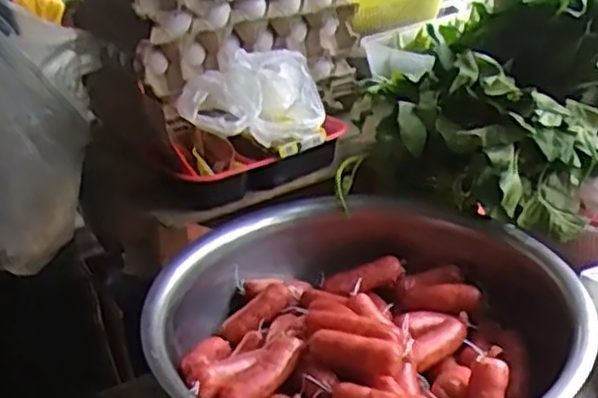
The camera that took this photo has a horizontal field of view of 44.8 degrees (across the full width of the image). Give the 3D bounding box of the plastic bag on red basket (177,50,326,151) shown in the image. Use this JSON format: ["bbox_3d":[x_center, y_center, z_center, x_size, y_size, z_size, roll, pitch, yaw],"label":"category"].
[{"bbox_3d":[-0.048,-0.098,0.754,0.144,0.079,0.091,-25,32,-31],"label":"plastic bag on red basket"}]

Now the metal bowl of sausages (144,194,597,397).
[{"bbox_3d":[0.057,0.113,0.660,0.358,0.097,0.375,-5,27,3],"label":"metal bowl of sausages"}]

